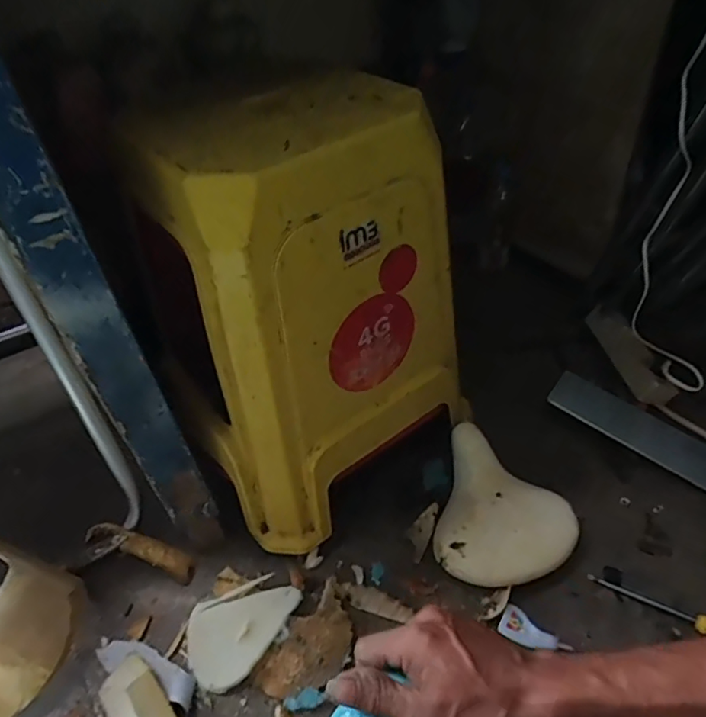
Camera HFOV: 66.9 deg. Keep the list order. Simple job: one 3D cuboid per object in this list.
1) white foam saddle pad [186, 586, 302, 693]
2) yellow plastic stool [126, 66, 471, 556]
[{"bbox_3d":[-0.125,0.321,0.611,0.129,0.027,0.092,-7,43,-5],"label":"white foam saddle pad"},{"bbox_3d":[-0.059,-0.052,0.640,0.313,0.462,0.278,-29,49,-26],"label":"yellow plastic stool"}]

